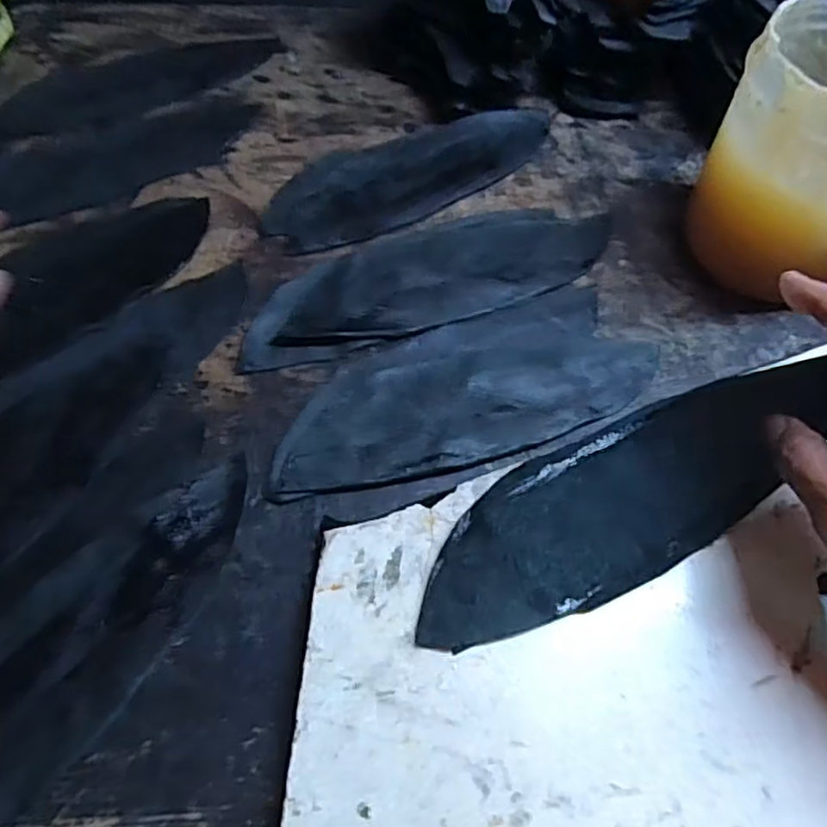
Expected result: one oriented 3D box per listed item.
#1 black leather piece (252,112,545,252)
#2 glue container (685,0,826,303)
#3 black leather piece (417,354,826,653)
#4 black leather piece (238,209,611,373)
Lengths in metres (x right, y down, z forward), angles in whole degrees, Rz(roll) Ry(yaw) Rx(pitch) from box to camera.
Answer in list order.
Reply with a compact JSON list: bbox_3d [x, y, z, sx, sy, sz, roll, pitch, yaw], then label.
[{"bbox_3d":[0.003,-0.166,0.459,0.218,0.004,0.075,-28,69,-19],"label":"black leather piece"},{"bbox_3d":[0.233,-0.146,0.388,0.110,0.129,0.119,30,61,14],"label":"glue container"},{"bbox_3d":[0.089,0.035,0.295,0.197,0.043,0.069,-29,64,-8],"label":"black leather piece"},{"bbox_3d":[0.010,-0.085,0.404,0.233,0.004,0.073,-20,62,-15],"label":"black leather piece"}]

